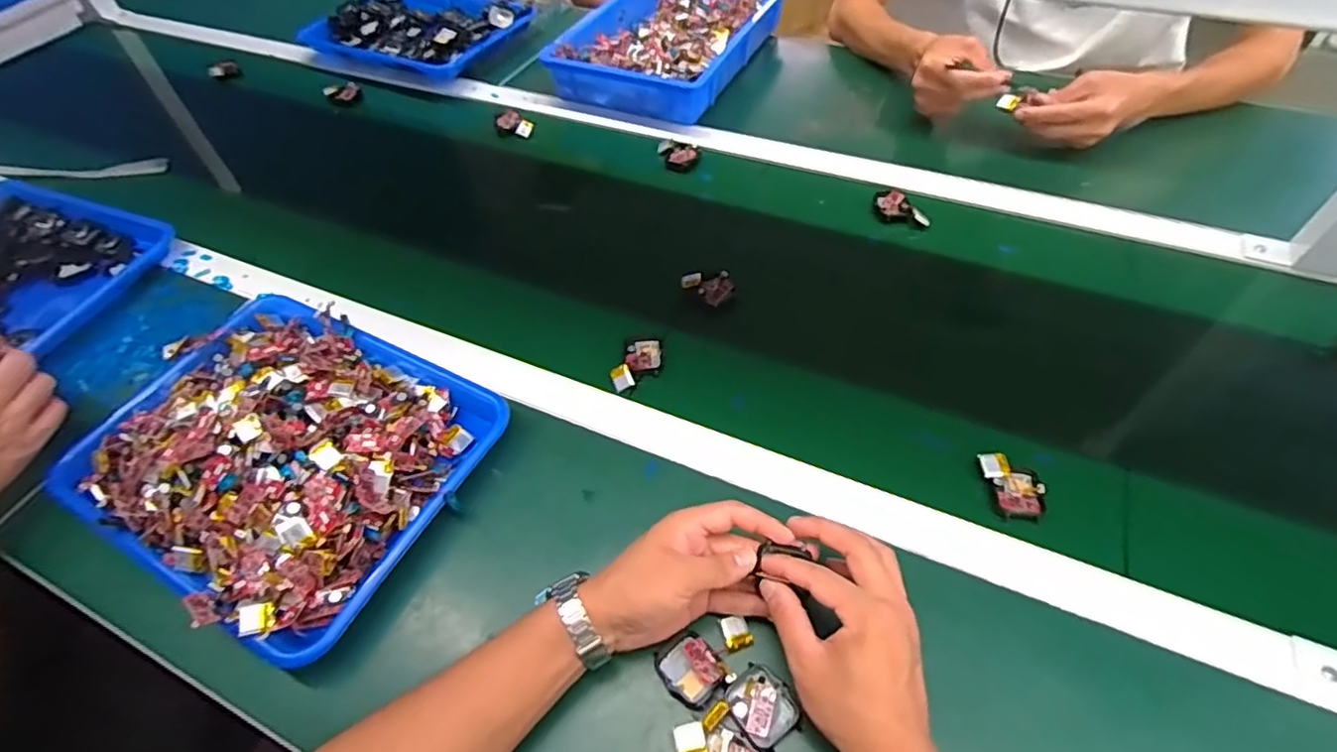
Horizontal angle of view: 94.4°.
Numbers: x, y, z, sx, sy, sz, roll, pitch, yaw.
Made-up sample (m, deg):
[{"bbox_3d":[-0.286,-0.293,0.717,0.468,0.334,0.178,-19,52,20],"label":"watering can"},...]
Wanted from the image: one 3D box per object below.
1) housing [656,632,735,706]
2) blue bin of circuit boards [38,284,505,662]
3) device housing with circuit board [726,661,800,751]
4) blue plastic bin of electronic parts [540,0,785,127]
[{"bbox_3d":[0.016,0.201,0.424,0.037,0.012,0.044,-33,57,-19],"label":"housing"},{"bbox_3d":[-0.339,0.049,0.530,0.338,0.065,0.260,22,57,20],"label":"blue bin of circuit boards"},{"bbox_3d":[0.063,0.218,0.411,0.040,0.009,0.045,-36,58,-21],"label":"device housing with circuit board"},{"bbox_3d":[0.005,-0.513,0.943,0.252,0.065,0.367,23,58,20],"label":"blue plastic bin of electronic parts"}]

